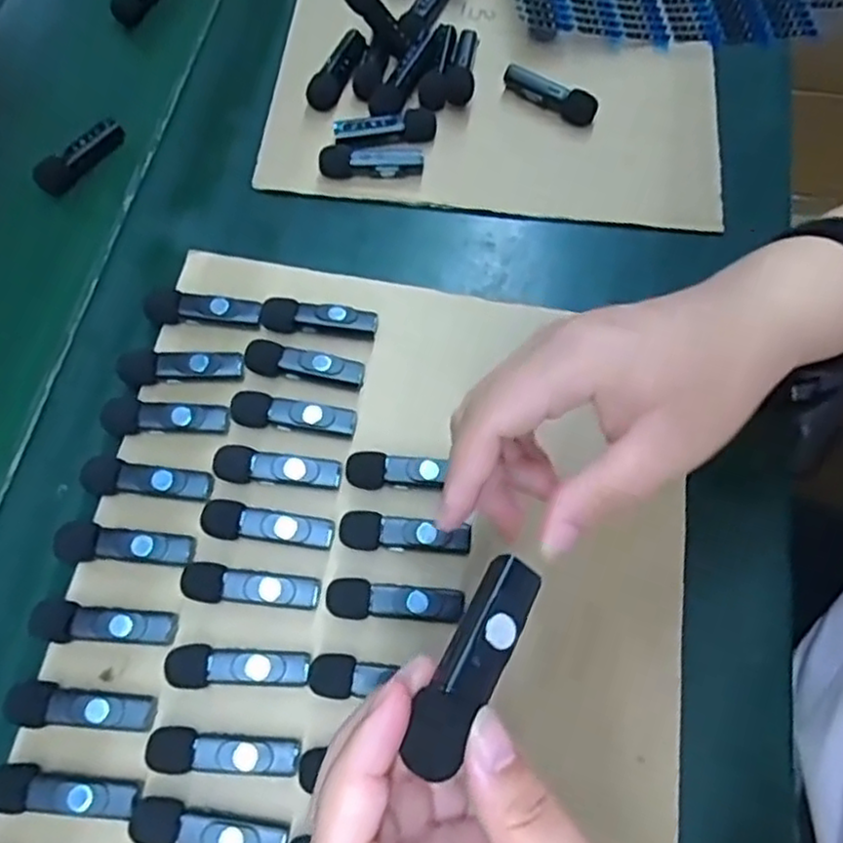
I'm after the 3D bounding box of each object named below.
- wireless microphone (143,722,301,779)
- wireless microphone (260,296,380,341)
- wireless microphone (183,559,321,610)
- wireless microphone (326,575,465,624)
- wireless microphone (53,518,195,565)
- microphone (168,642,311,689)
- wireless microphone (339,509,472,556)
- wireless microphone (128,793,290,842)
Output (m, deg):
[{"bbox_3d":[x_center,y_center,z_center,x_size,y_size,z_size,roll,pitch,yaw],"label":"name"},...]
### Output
[{"bbox_3d":[-0.087,0.146,0.308,0.065,0.013,0.018,2,67,3],"label":"wireless microphone"},{"bbox_3d":[-0.058,-0.057,0.394,0.065,0.016,0.017,7,68,5],"label":"wireless microphone"},{"bbox_3d":[-0.082,0.080,0.337,0.065,0.015,0.019,8,68,6],"label":"wireless microphone"},{"bbox_3d":[-0.013,0.087,0.335,0.064,0.012,0.020,7,68,5],"label":"wireless microphone"},{"bbox_3d":[-0.145,0.061,0.341,0.064,0.012,0.020,7,68,5],"label":"wireless microphone"},{"bbox_3d":[-0.084,0.114,0.323,0.064,0.012,0.018,2,67,3],"label":"microphone"},{"bbox_3d":[-0.009,0.055,0.341,0.063,0.011,0.018,8,68,6],"label":"wireless microphone"},{"bbox_3d":[-0.090,0.173,0.296,0.066,0.009,0.018,7,68,5],"label":"wireless microphone"}]

